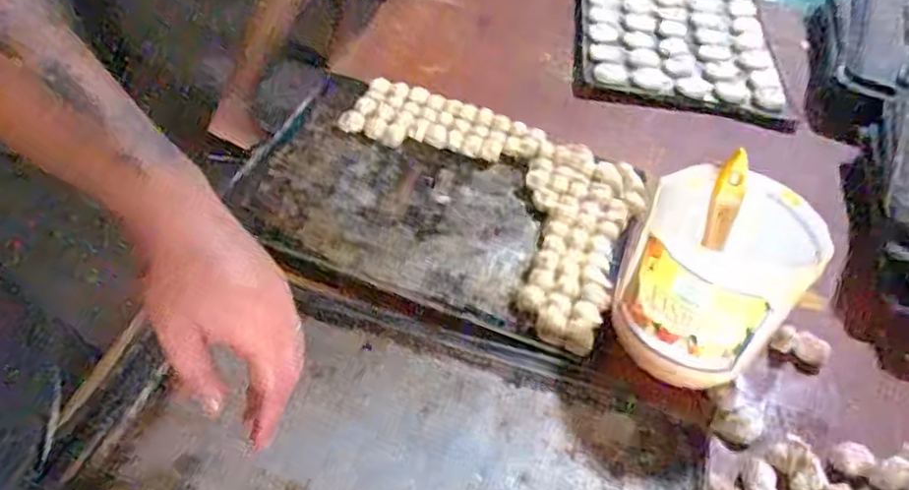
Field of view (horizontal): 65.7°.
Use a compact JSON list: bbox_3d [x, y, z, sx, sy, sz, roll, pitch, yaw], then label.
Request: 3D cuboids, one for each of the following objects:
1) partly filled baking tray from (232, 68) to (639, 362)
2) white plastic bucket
[{"bbox_3d":[-0.015,-0.061,0.881,0.464,0.052,0.351,21,50,13],"label":"partly filled baking tray"},{"bbox_3d":[0.249,0.033,0.689,0.147,0.160,0.156,4,46,-5],"label":"white plastic bucket"}]

